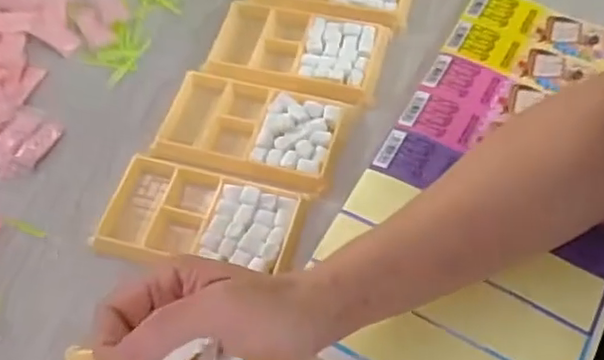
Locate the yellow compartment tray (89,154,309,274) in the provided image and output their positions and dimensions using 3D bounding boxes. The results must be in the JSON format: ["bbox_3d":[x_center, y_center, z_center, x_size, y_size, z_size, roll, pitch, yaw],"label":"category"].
[{"bbox_3d":[-0.067,0.025,0.417,0.128,0.019,0.071,12,61,9],"label":"yellow compartment tray"}]

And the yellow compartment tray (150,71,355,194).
[{"bbox_3d":[-0.038,-0.036,0.459,0.133,0.019,0.078,14,61,10],"label":"yellow compartment tray"}]

